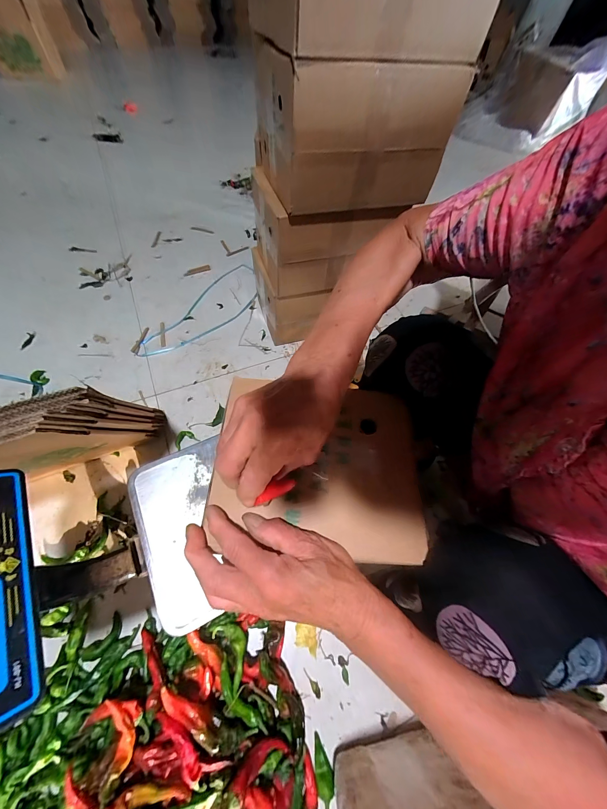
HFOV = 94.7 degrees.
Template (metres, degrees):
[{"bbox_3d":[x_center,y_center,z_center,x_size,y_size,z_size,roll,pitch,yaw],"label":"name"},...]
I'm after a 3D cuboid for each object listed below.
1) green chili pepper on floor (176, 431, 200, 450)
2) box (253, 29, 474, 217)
[{"bbox_3d":[-0.288,0.083,0.678,0.051,0.015,0.039,-32,70,-20],"label":"green chili pepper on floor"},{"bbox_3d":[0.095,-0.511,0.526,0.331,0.179,0.180,-22,67,-16],"label":"box"}]

